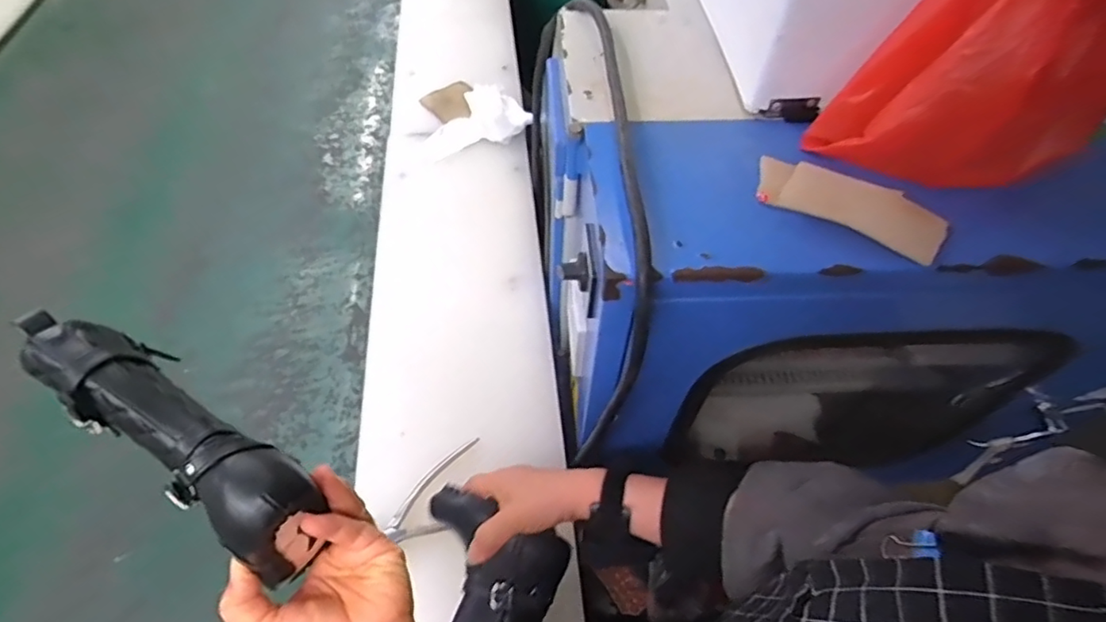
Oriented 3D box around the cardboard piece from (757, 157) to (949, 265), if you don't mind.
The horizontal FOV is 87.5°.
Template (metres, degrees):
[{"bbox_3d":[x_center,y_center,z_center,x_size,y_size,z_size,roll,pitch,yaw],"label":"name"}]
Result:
[{"bbox_3d":[0.240,-0.088,0.465,0.145,0.020,0.062,24,57,14],"label":"cardboard piece"}]

